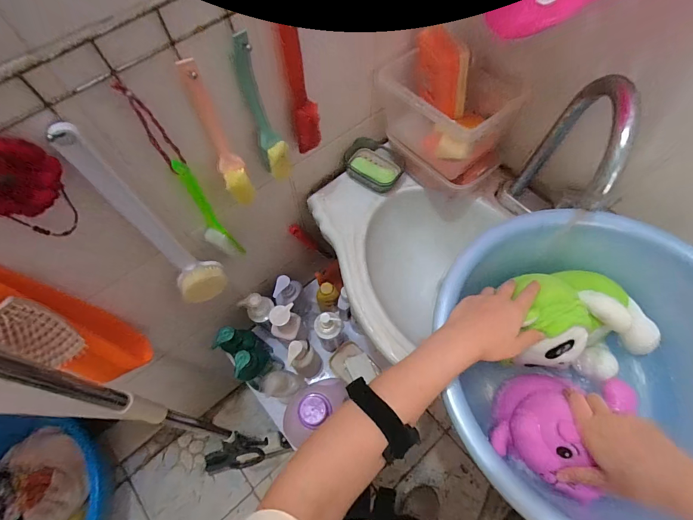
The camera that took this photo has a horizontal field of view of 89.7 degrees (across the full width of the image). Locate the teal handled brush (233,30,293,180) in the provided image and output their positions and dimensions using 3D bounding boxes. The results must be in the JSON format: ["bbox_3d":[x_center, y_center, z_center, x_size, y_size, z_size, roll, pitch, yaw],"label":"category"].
[{"bbox_3d":[-0.107,-0.185,0.475,0.043,0.223,0.040,-18,65,-7],"label":"teal handled brush"}]

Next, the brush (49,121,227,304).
[{"bbox_3d":[-0.260,-0.030,0.479,0.070,0.347,0.077,30,68,14],"label":"brush"}]

